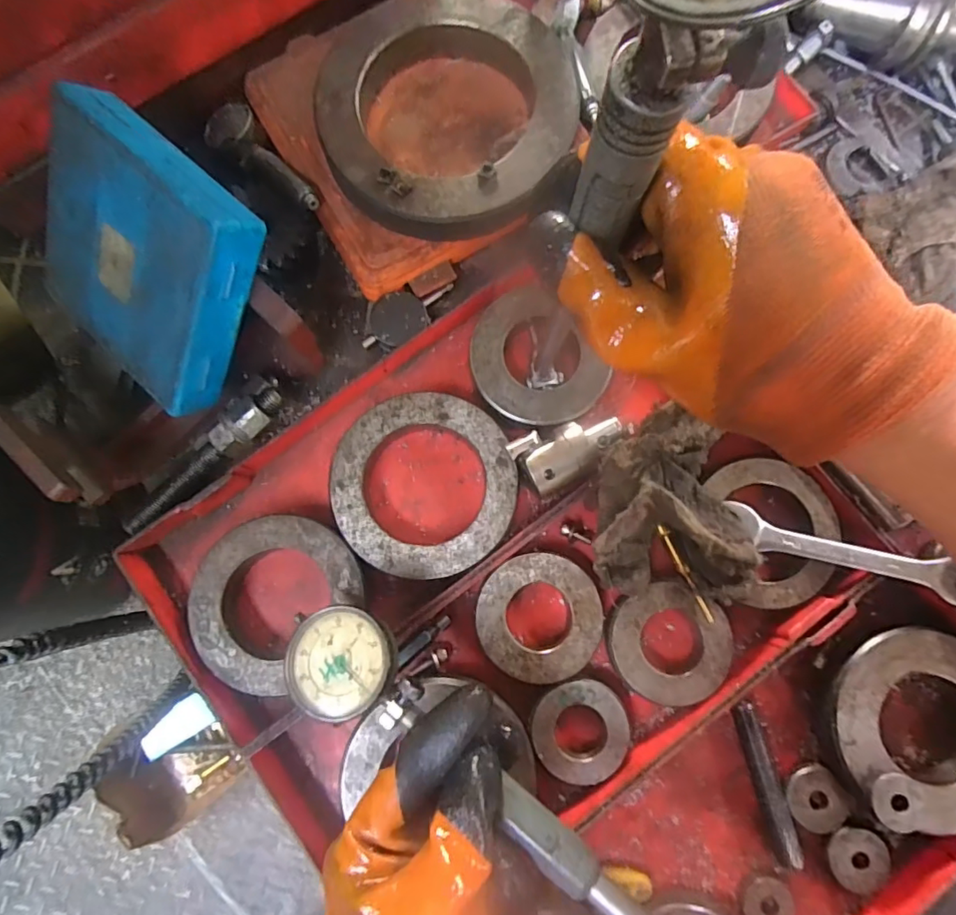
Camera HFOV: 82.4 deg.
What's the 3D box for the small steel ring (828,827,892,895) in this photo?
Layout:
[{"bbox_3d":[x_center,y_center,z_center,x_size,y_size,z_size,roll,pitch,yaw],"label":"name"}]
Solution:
[{"bbox_3d":[0.229,0.243,0.326,0.033,0.004,0.034,-9,80,0],"label":"small steel ring"}]

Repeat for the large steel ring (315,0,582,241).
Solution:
[{"bbox_3d":[-0.020,-0.226,0.364,0.166,0.028,0.165,0,80,1],"label":"large steel ring"}]

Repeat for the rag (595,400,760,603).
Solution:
[{"bbox_3d":[0.122,0.028,0.334,0.092,0.031,0.109,1,80,2],"label":"rag"}]

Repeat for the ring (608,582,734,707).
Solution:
[{"bbox_3d":[0.121,0.117,0.344,0.072,0.011,0.070,0,80,1],"label":"ring"}]

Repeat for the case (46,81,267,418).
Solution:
[{"bbox_3d":[-0.193,-0.112,0.314,0.128,0.031,0.129,39,121,9],"label":"case"}]

